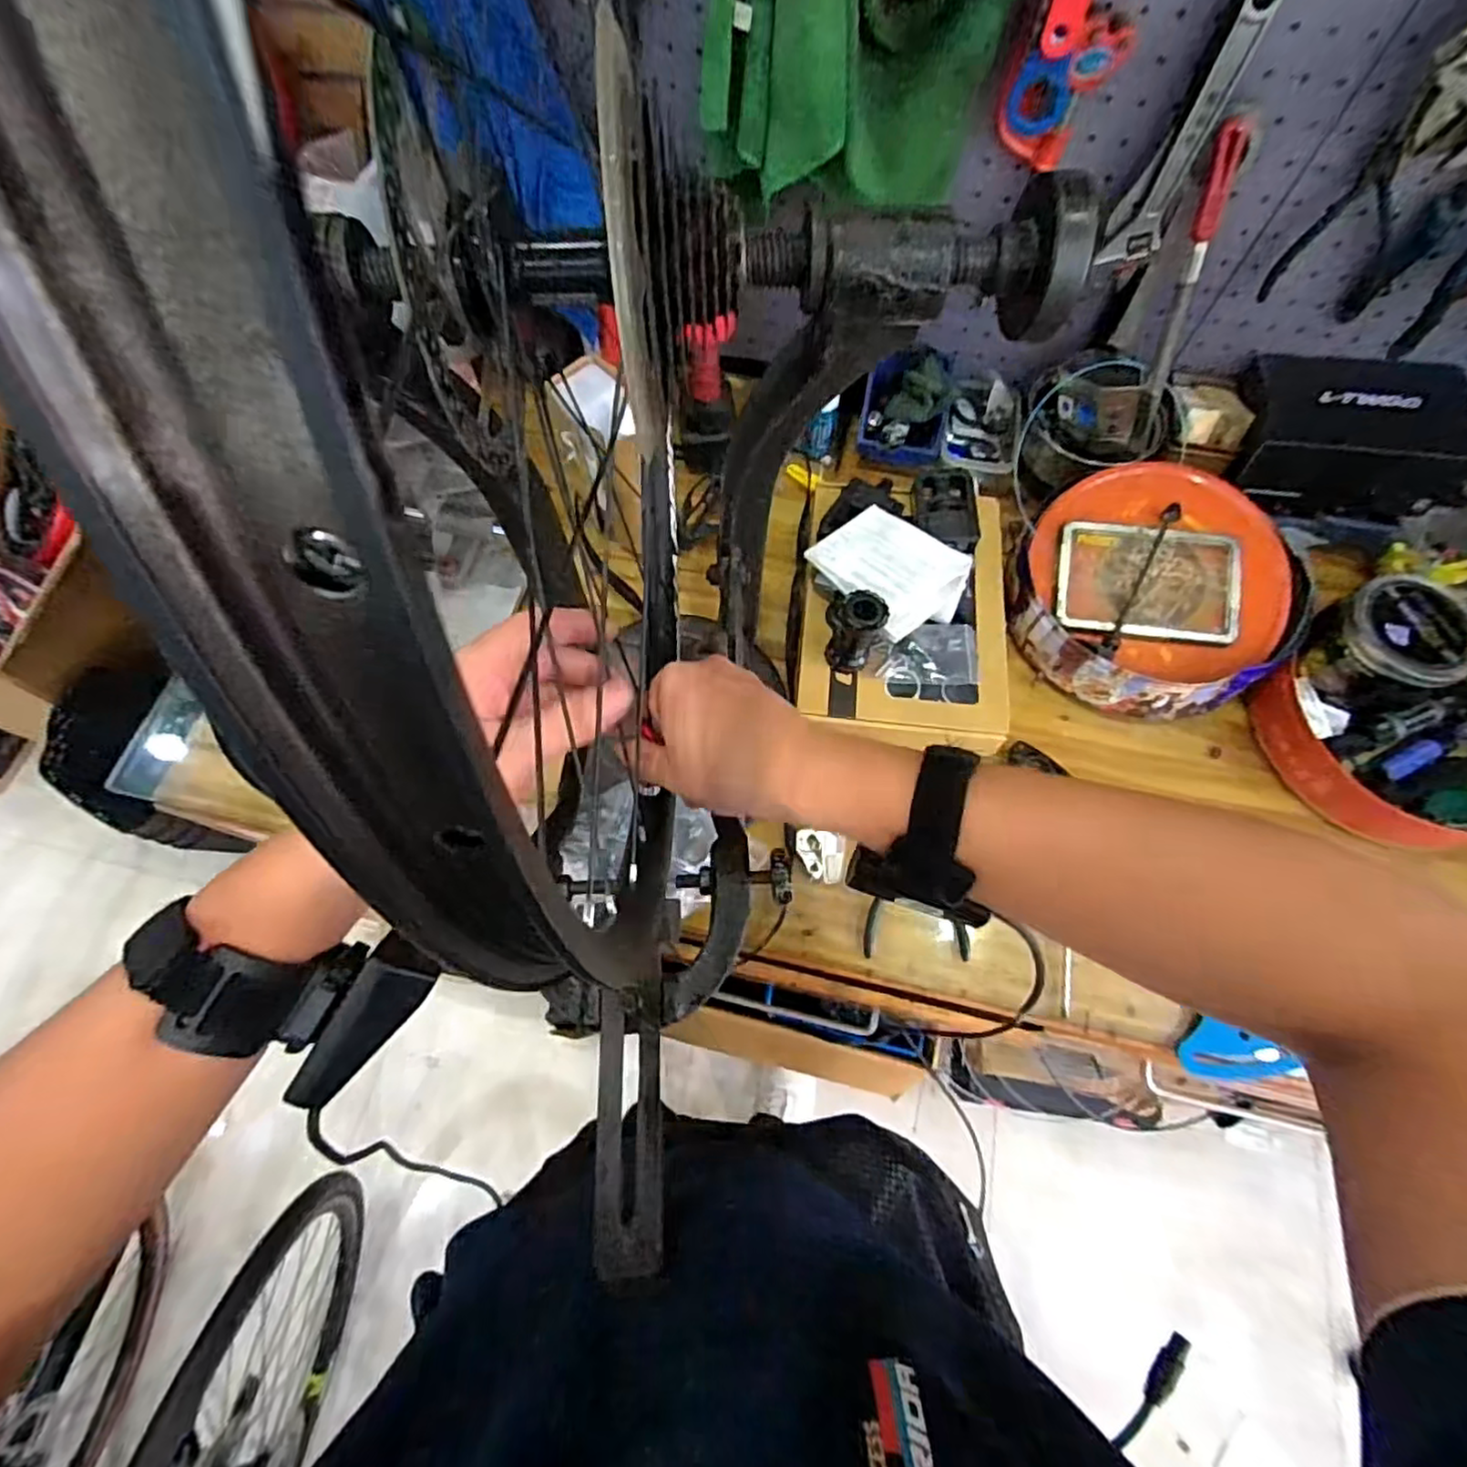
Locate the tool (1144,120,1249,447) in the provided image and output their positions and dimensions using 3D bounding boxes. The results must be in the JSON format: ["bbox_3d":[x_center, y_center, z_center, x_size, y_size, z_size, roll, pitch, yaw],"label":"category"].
[{"bbox_3d":[0.454,-0.434,0.675,0.022,0.275,0.025,-25,48,-10],"label":"tool"}]

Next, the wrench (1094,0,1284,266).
[{"bbox_3d":[0.401,-0.526,0.592,0.042,0.207,0.014,32,71,12],"label":"wrench"}]

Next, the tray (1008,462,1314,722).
[{"bbox_3d":[0.460,-0.151,0.731,0.296,0.075,0.260,25,88,5],"label":"tray"}]

